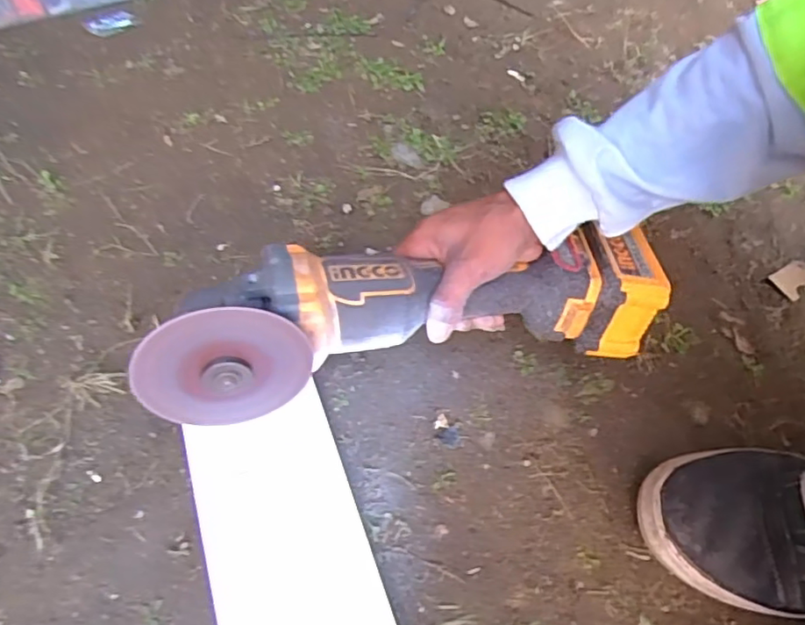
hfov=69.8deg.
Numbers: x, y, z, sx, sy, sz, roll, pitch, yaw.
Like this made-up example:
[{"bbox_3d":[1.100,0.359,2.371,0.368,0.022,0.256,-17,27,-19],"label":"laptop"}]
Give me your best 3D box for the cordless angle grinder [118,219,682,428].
[{"bbox_3d":[0.012,-0.006,0.399,0.354,0.085,0.084,-7,54,-20],"label":"cordless angle grinder"}]

